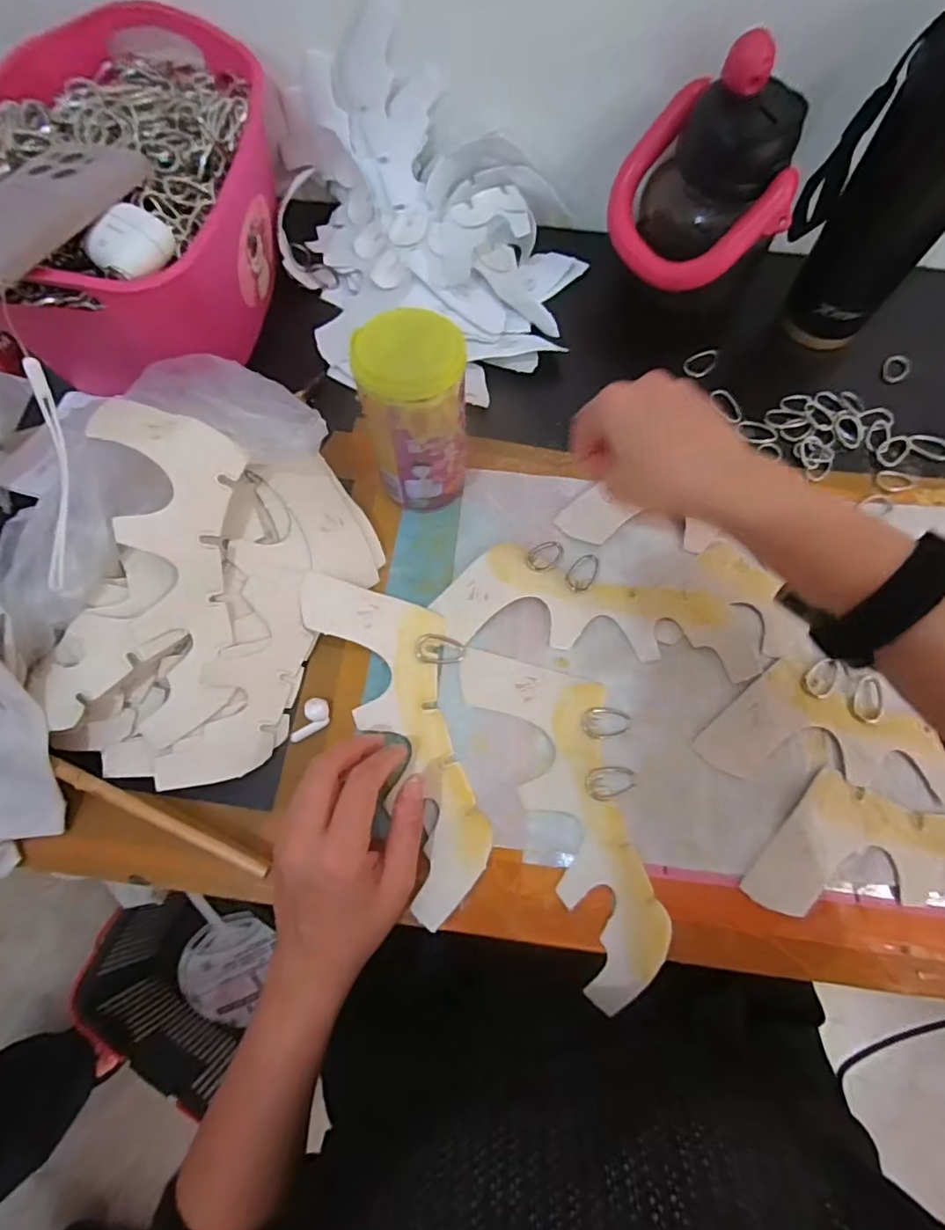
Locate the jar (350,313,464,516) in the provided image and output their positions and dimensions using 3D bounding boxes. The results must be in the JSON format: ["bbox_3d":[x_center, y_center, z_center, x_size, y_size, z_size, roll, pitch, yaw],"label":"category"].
[{"bbox_3d":[-0.035,-0.125,0.373,0.066,0.129,0.057,-6,71,-2],"label":"jar"}]

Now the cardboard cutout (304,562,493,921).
[{"bbox_3d":[-0.039,0.071,0.372,0.078,0.015,0.223,-21,76,-16],"label":"cardboard cutout"}]

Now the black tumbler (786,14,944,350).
[{"bbox_3d":[0.298,-0.295,0.403,0.095,0.191,0.065,2,71,1],"label":"black tumbler"}]

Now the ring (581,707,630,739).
[{"bbox_3d":[0.089,0.071,0.372,0.032,0.004,0.021,-1,71,0],"label":"ring"}]

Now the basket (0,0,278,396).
[{"bbox_3d":[-0.255,-0.309,0.426,0.194,0.111,0.260,6,71,2],"label":"basket"}]

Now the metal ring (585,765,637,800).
[{"bbox_3d":[0.089,0.108,0.361,0.032,0.004,0.021,-4,71,-1],"label":"metal ring"}]

